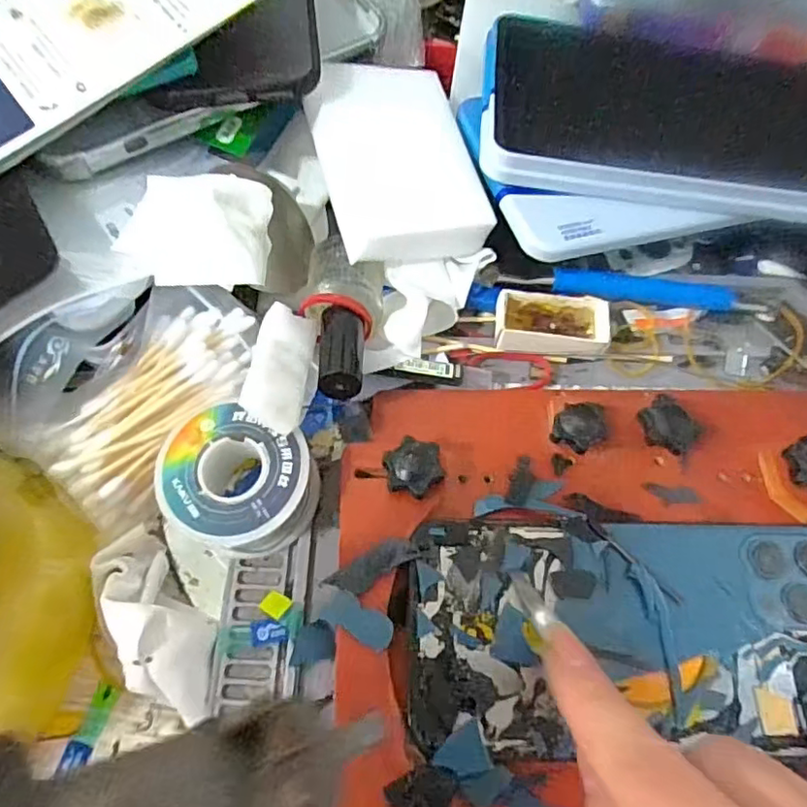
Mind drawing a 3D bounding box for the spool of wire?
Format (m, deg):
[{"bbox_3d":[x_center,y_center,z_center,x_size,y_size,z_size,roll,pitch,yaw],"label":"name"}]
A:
[{"bbox_3d":[-0.062,0.031,0.226,0.052,0.026,0.047,20,67,10],"label":"spool of wire"}]

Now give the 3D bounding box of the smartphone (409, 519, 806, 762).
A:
[{"bbox_3d":[0.083,0.080,0.212,0.159,0.006,0.076,1,65,-1],"label":"smartphone"}]

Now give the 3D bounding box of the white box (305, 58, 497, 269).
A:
[{"bbox_3d":[-0.004,-0.106,0.269,0.063,0.026,0.100,-15,66,-6],"label":"white box"}]

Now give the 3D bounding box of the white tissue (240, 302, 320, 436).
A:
[{"bbox_3d":[-0.044,-0.015,0.225,0.021,0.016,0.056,1,48,1],"label":"white tissue"}]

